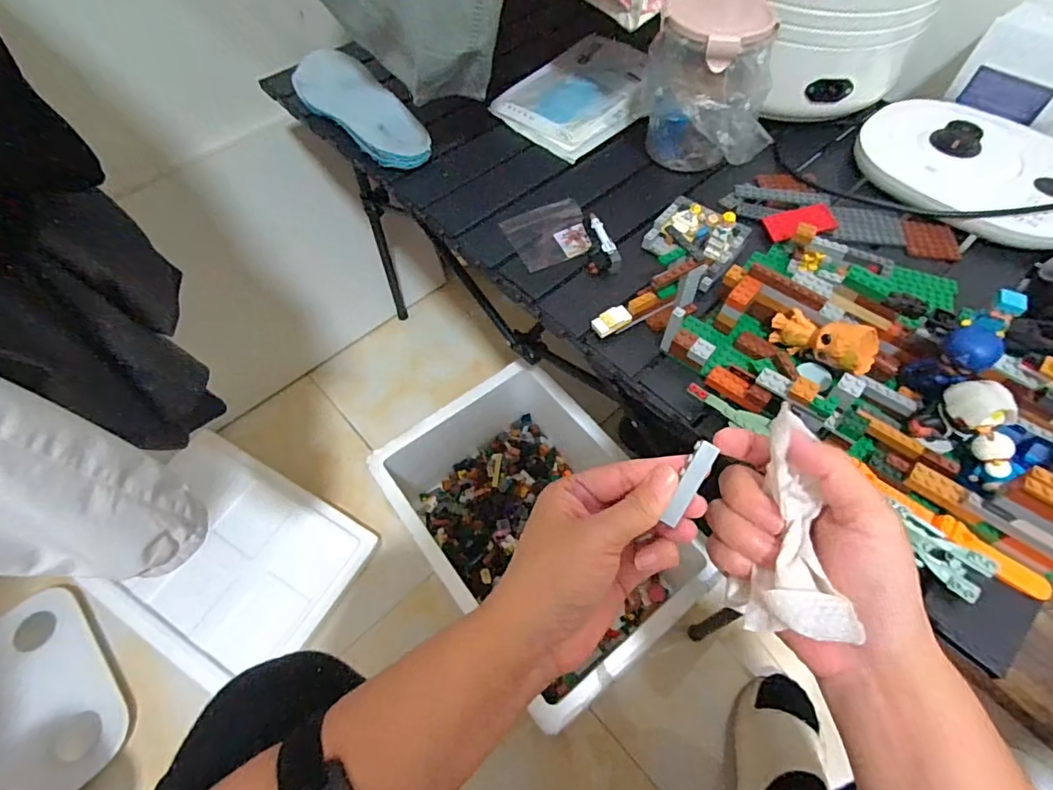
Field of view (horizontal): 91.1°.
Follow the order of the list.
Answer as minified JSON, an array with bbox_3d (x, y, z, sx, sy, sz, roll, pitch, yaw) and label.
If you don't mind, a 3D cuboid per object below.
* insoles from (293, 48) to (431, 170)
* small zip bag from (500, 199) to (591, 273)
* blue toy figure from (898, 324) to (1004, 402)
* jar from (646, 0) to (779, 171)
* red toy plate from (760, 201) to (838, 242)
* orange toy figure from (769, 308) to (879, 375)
[{"bbox_3d":[-0.206,-0.350,0.626,0.088,0.016,0.272,-31,63,-17],"label":"insoles"},{"bbox_3d":[0.024,-0.165,0.525,0.079,0.006,0.075,-21,60,-12],"label":"small zip bag"},{"bbox_3d":[0.307,-0.022,0.375,0.030,0.062,0.034,-27,61,-15],"label":"blue toy figure"},{"bbox_3d":[0.181,-0.306,0.523,0.114,0.132,0.109,0,58,1],"label":"jar"},{"bbox_3d":[0.272,-0.171,0.512,0.067,0.008,0.030,-17,73,2],"label":"red toy plate"},{"bbox_3d":[0.233,-0.045,0.411,0.037,0.035,0.075,-36,40,-20],"label":"orange toy figure"}]

